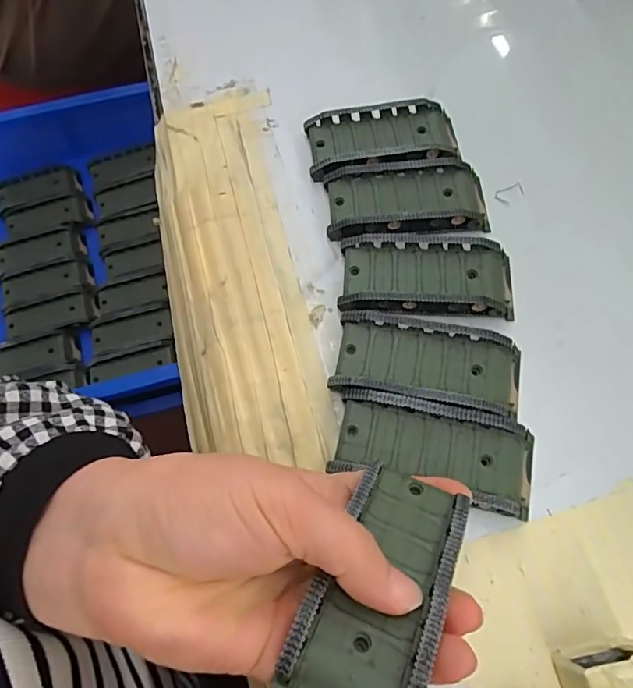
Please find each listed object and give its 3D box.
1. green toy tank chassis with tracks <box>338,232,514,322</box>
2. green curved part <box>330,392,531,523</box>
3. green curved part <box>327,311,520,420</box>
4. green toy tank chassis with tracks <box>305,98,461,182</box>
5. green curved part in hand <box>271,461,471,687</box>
[{"bbox_3d":[0.063,-0.039,0.296,0.095,0.020,0.049,3,66,2],"label":"green toy tank chassis with tracks"},{"bbox_3d":[0.059,0.054,0.257,0.096,0.019,0.044,10,68,7],"label":"green curved part"},{"bbox_3d":[0.059,0.012,0.274,0.095,0.019,0.045,10,67,5],"label":"green curved part"},{"bbox_3d":[0.043,-0.132,0.337,0.095,0.018,0.048,-6,66,-2],"label":"green toy tank chassis with tracks"},{"bbox_3d":[0.023,0.084,0.181,0.041,0.019,0.094,25,44,13],"label":"green curved part in hand"}]

